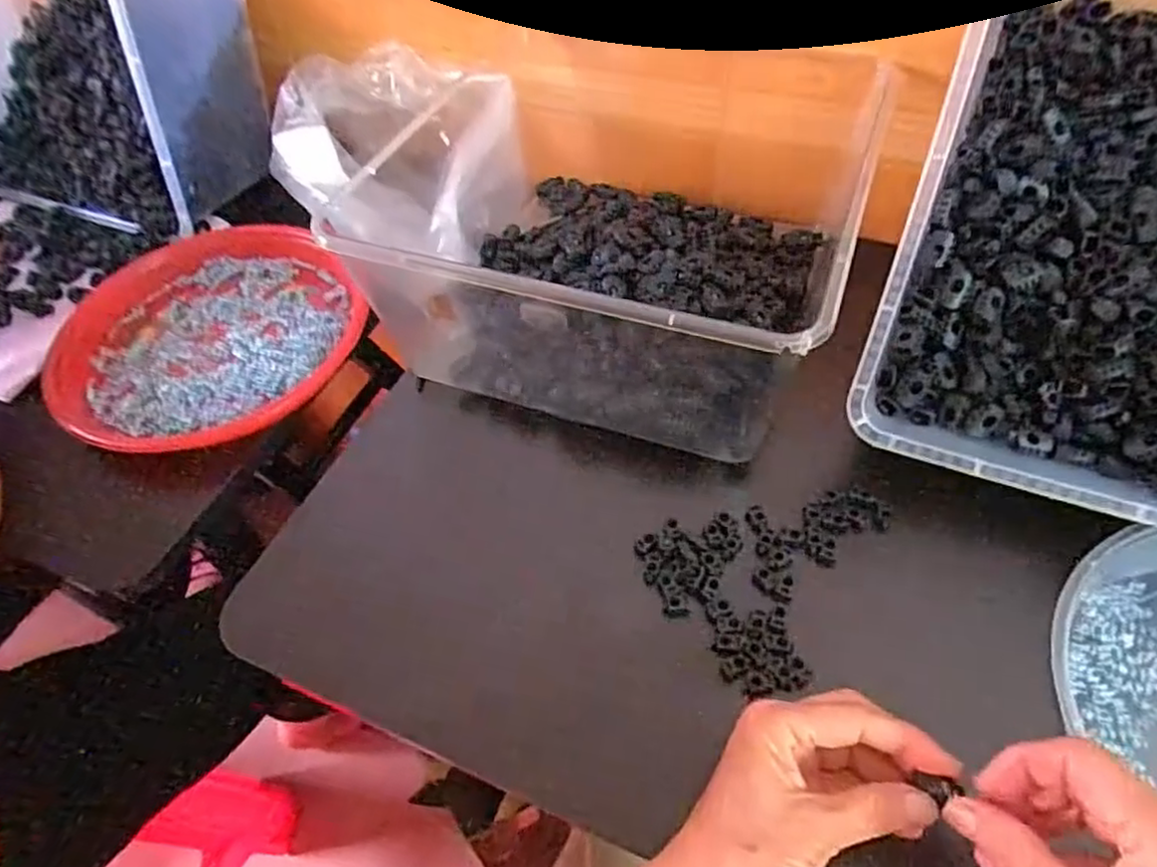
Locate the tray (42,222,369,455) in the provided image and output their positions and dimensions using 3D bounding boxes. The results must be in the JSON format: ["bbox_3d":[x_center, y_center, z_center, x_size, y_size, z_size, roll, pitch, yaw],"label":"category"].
[{"bbox_3d":[-0.289,-0.090,0.561,0.230,0.028,0.231,-3,52,3],"label":"tray"}]

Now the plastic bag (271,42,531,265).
[{"bbox_3d":[-0.158,-0.244,0.602,0.220,0.099,0.173,27,59,23],"label":"plastic bag"}]

